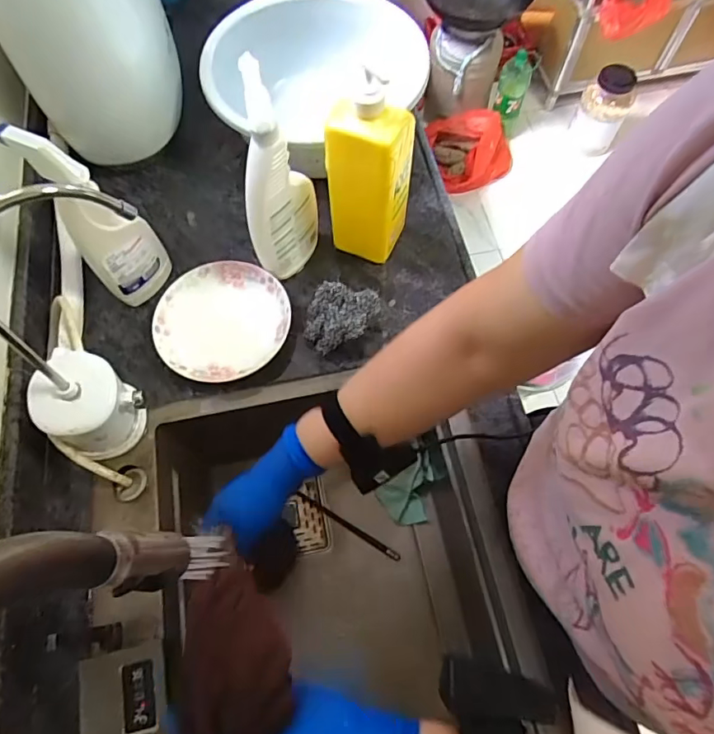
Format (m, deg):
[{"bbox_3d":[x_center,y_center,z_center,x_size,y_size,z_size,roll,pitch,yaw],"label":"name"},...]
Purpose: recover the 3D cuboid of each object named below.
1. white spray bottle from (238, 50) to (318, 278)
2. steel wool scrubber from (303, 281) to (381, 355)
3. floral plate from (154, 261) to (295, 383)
[{"bbox_3d":[-0.092,-0.205,0.583,0.048,0.273,0.085,26,69,11],"label":"white spray bottle"},{"bbox_3d":[-0.020,-0.058,0.635,0.090,0.070,0.069,5,67,2],"label":"steel wool scrubber"},{"bbox_3d":[-0.174,-0.058,0.659,0.169,0.030,0.162,0,66,0],"label":"floral plate"}]

